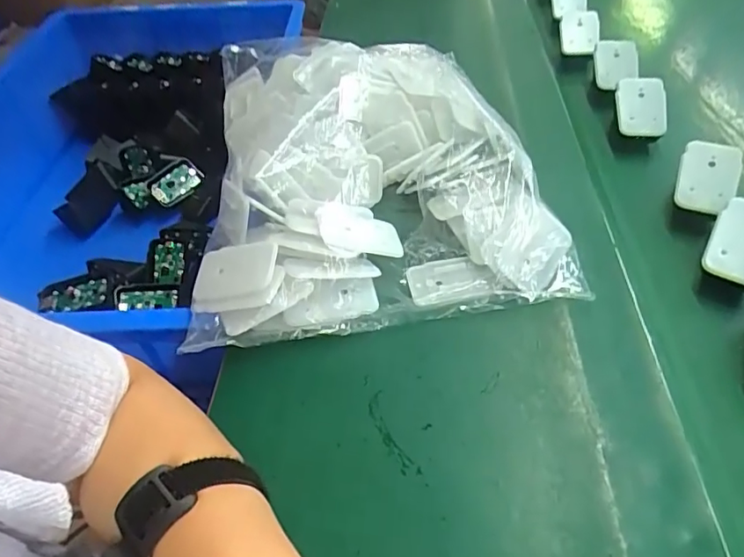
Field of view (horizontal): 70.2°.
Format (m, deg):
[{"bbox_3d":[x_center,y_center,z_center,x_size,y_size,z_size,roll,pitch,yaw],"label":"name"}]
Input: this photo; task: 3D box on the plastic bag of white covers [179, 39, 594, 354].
[{"bbox_3d":[-0.006,-0.110,0.470,0.290,0.087,0.335,-8,48,-1],"label":"plastic bag of white covers"}]

